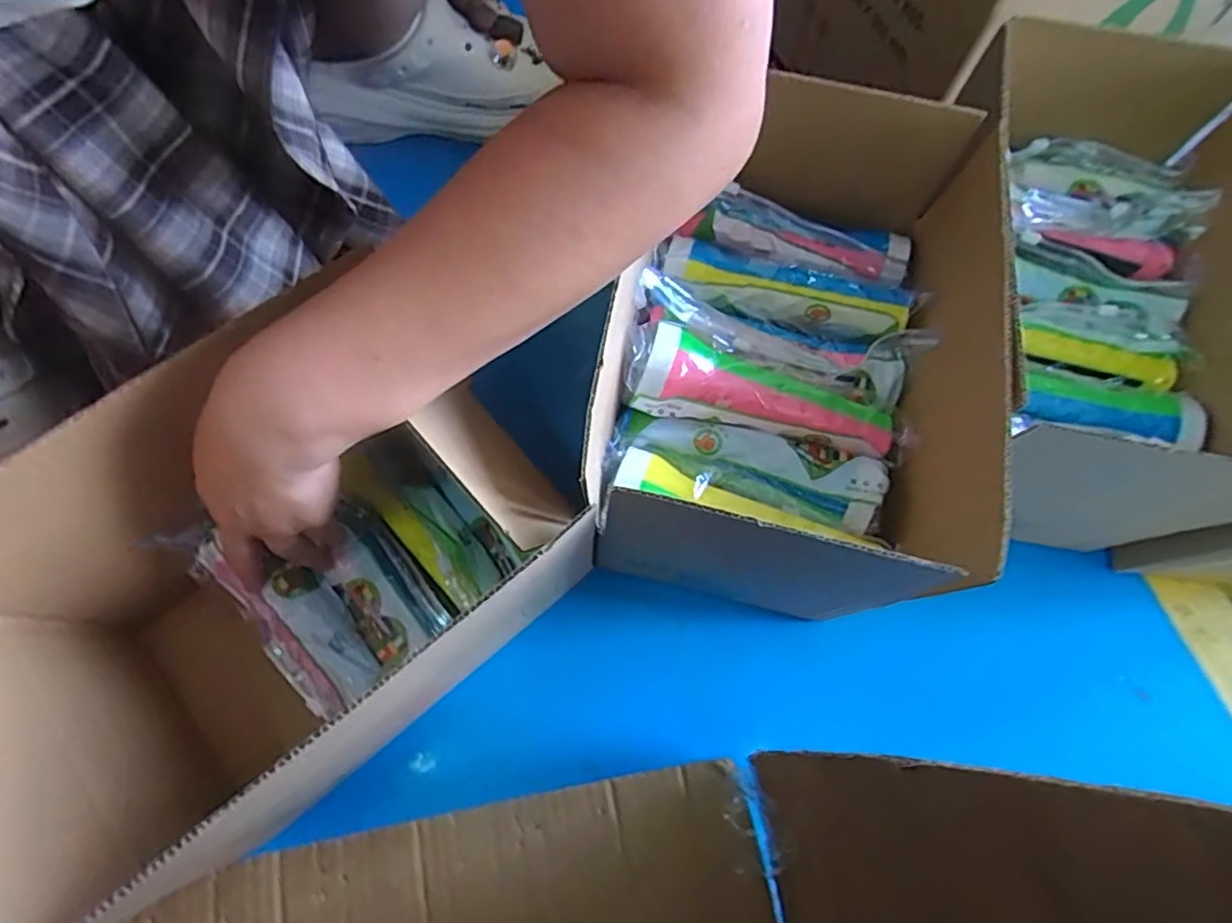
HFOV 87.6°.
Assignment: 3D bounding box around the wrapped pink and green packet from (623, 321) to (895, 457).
[{"bbox_3d":[0.090,-0.046,0.389,0.161,0.025,0.054,10,70,4],"label":"wrapped pink and green packet"}]

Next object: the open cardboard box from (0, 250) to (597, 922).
[{"bbox_3d":[-0.172,0.069,0.369,0.262,0.220,0.170,-39,75,-13],"label":"open cardboard box"}]

